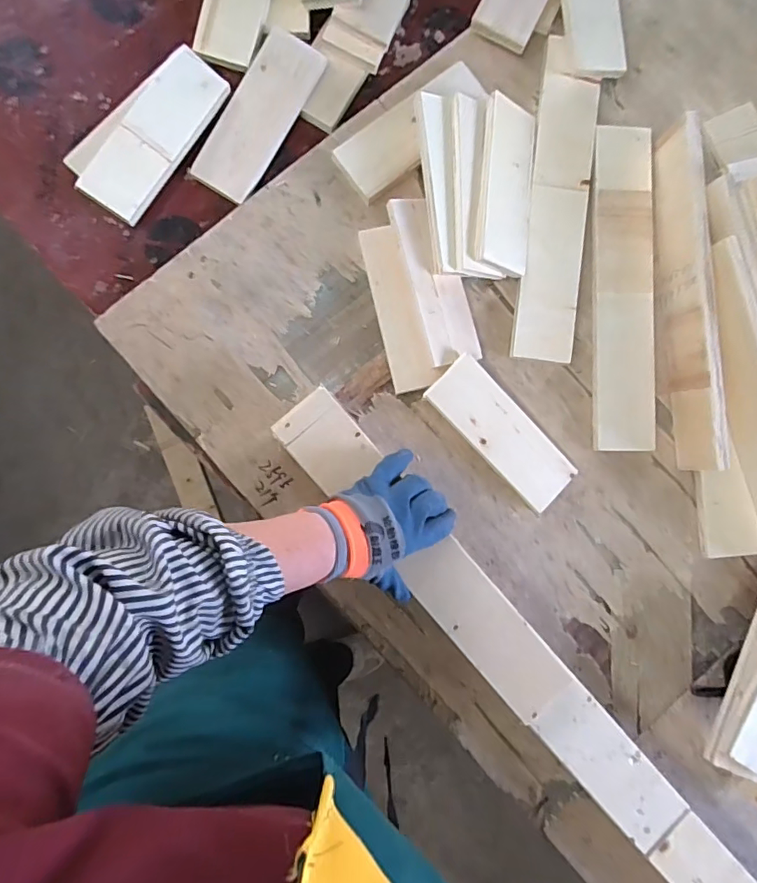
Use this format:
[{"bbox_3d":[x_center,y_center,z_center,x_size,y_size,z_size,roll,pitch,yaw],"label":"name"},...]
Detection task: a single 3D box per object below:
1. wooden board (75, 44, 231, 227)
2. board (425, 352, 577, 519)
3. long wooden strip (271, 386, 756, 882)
[{"bbox_3d":[-0.251,-0.348,0.569,0.073,0.009,0.202,33,84,-9],"label":"wooden board"},{"bbox_3d":[0.147,-0.008,0.592,0.072,0.009,0.200,-45,98,-6],"label":"board"},{"bbox_3d":[0.287,0.388,0.533,0.070,0.034,1.135,-41,91,-6],"label":"long wooden strip"}]

